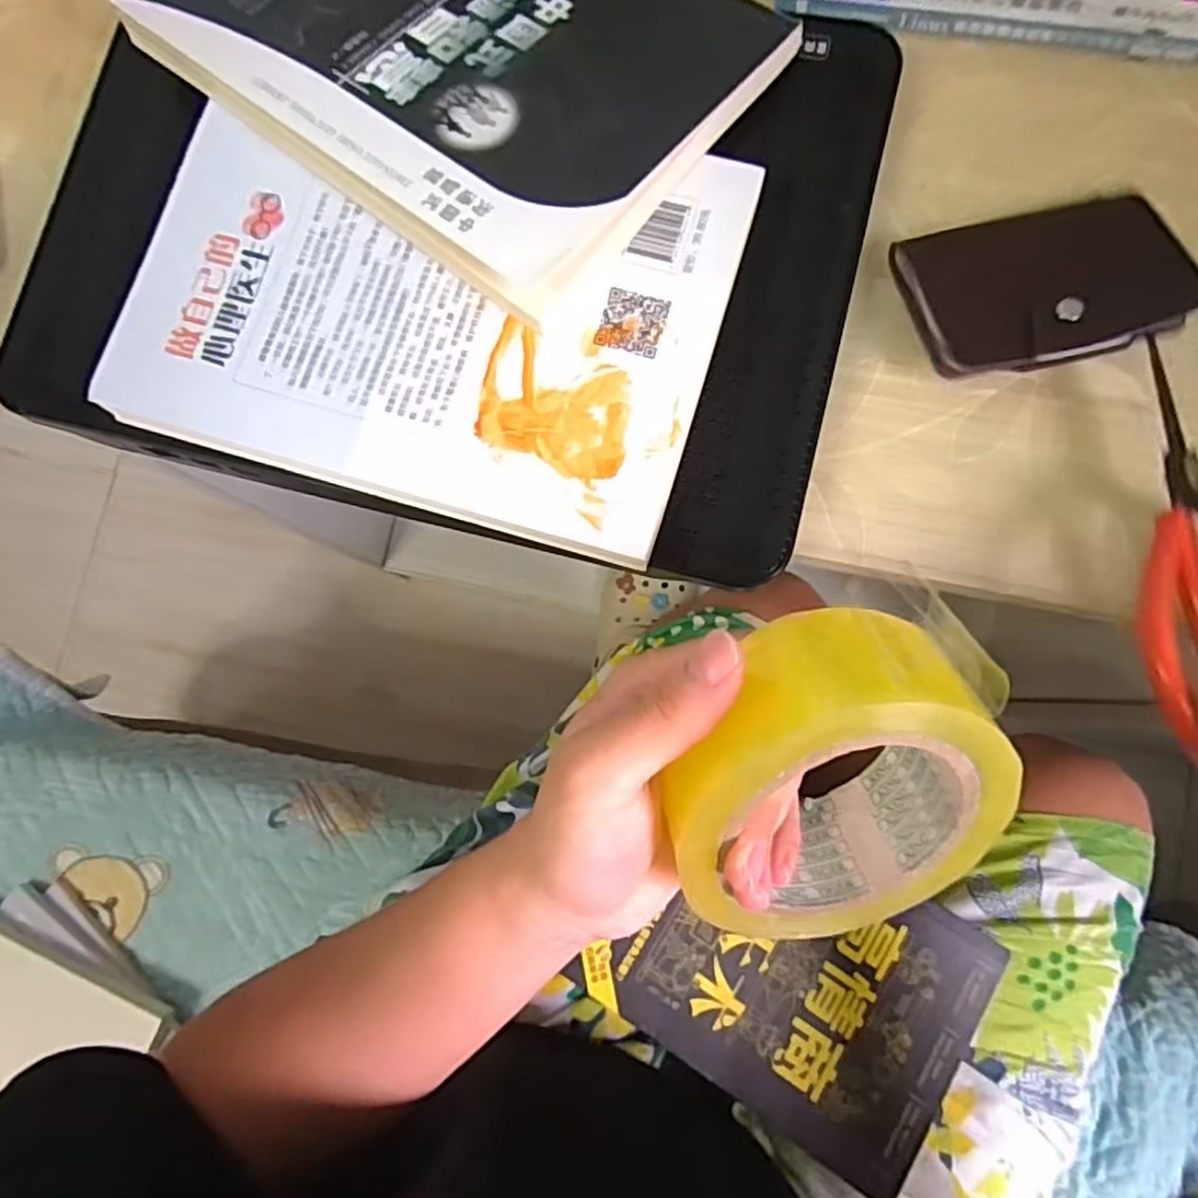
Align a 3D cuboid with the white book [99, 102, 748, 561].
[{"bbox_3d":[-0.072,-0.120,0.297,0.238,0.024,0.157,17,84,6],"label":"white book"}]

